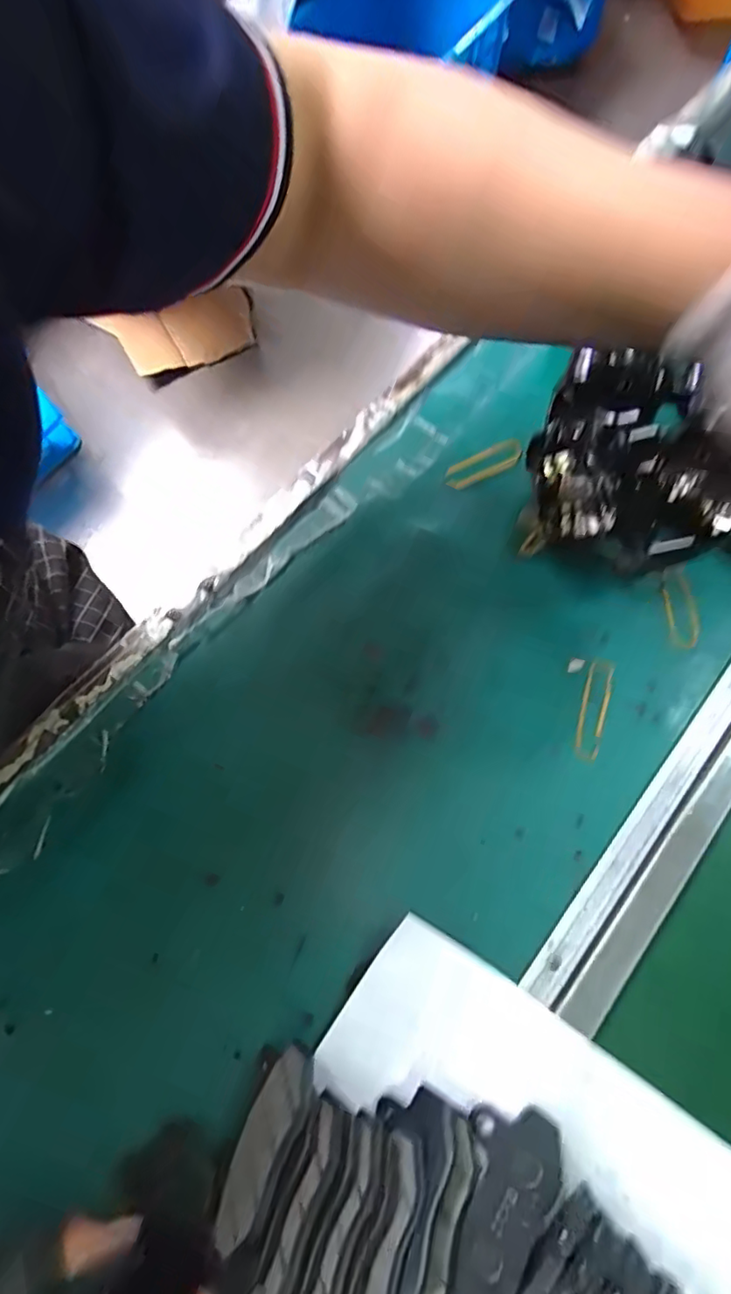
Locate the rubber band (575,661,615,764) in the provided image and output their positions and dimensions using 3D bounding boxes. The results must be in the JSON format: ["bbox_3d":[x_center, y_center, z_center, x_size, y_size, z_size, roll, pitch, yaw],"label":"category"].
[{"bbox_3d":[0.130,0.036,0.318,0.015,0.004,0.057,17,77,6],"label":"rubber band"}]

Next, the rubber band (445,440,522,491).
[{"bbox_3d":[0.079,-0.122,0.371,0.057,0.004,0.017,-29,73,-10],"label":"rubber band"}]

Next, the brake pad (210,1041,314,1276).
[{"bbox_3d":[-0.041,0.209,0.237,0.024,0.030,0.073,16,71,5],"label":"brake pad"}]

